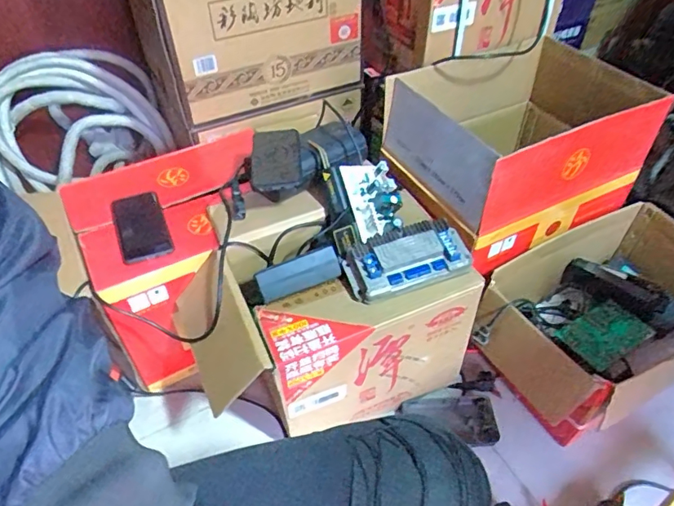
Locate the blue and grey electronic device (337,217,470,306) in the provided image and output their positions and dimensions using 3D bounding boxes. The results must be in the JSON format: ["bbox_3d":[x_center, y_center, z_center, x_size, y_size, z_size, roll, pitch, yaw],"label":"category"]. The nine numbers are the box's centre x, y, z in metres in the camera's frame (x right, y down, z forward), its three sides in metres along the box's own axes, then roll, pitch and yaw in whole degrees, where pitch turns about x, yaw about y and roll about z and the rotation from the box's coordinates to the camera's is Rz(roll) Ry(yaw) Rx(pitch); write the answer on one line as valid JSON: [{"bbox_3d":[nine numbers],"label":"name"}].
[{"bbox_3d":[0.101,0.006,0.723,0.178,0.053,0.101,-12,46,-10],"label":"blue and grey electronic device"}]

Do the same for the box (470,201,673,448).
[{"bbox_3d":[0.458,0.121,0.883,0.419,0.203,0.264,-24,50,-21],"label":"box"}]

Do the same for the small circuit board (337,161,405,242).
[{"bbox_3d":[0.055,-0.089,0.787,0.078,0.029,0.138,-16,62,3],"label":"small circuit board"}]

